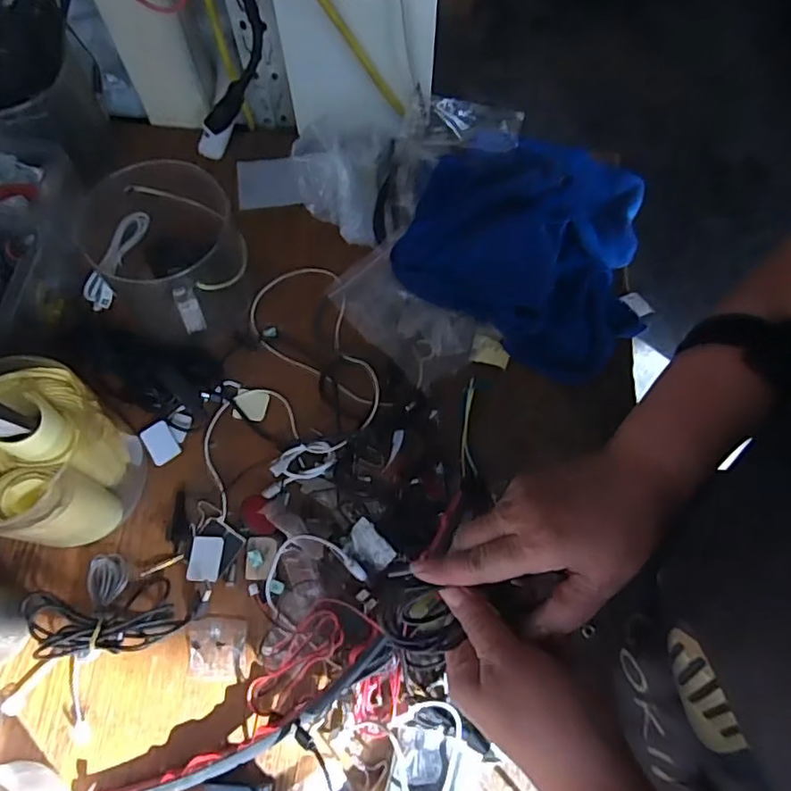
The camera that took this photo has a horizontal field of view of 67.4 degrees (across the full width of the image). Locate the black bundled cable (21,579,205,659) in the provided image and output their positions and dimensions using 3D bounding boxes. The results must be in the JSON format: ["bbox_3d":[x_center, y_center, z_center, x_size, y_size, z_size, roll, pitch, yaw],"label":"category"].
[{"bbox_3d":[-0.221,0.177,0.474,0.140,0.033,0.052,-8,69,-3],"label":"black bundled cable"}]

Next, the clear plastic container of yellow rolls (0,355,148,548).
[{"bbox_3d":[-0.283,0.055,0.477,0.118,0.113,0.135,42,75,14],"label":"clear plastic container of yellow rolls"}]

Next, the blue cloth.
[{"bbox_3d":[0.130,-0.167,0.584,0.220,0.072,0.239,21,71,8],"label":"blue cloth"}]

